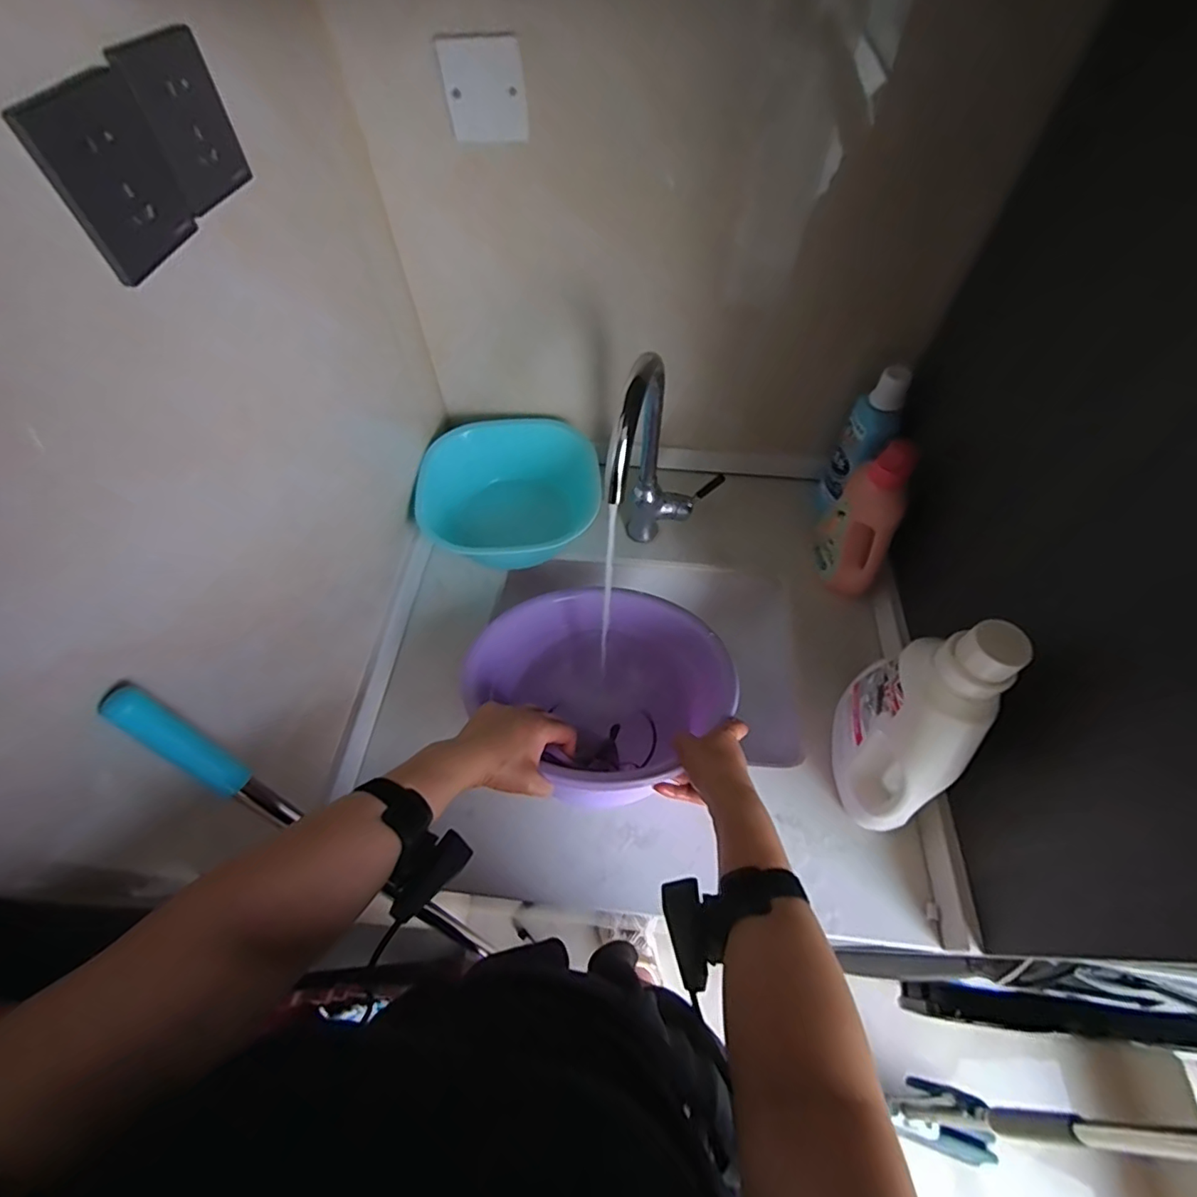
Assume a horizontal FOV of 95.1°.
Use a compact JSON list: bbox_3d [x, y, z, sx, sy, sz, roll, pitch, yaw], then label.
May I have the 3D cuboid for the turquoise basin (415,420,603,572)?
[{"bbox_3d":[-0.148,-0.169,0.903,0.302,0.102,0.235,-5,93,1],"label":"turquoise basin"}]

